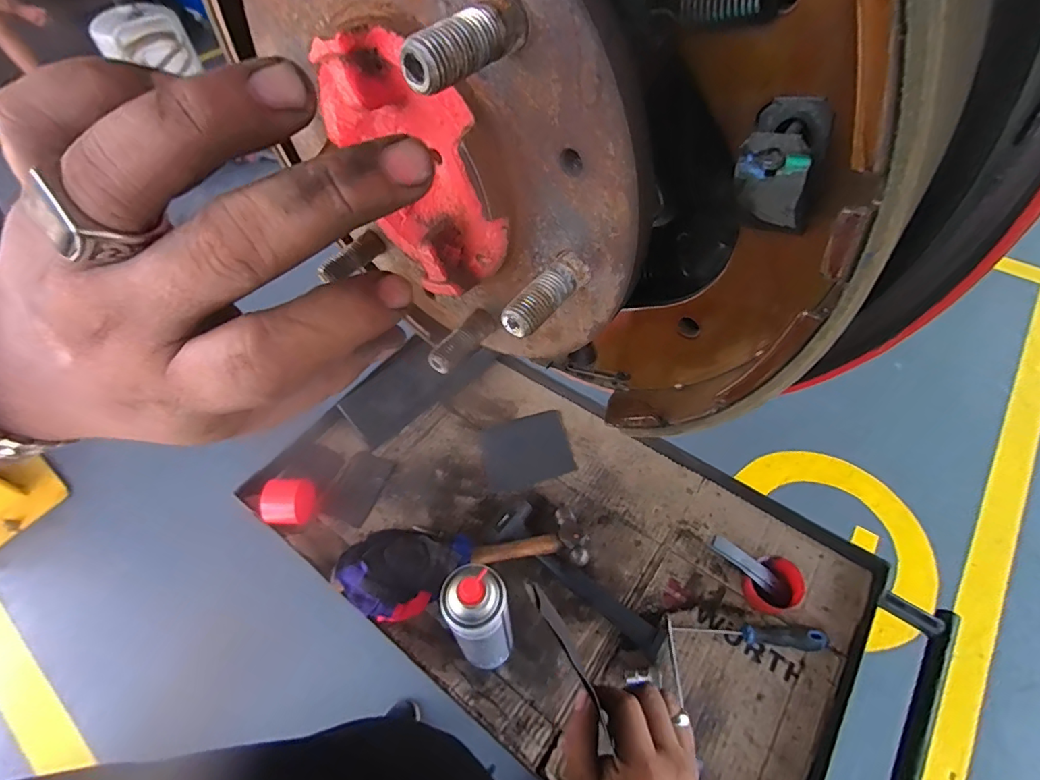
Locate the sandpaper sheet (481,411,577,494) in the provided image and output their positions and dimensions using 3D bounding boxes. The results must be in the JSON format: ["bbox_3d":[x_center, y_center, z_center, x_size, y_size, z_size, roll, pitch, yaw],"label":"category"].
[{"bbox_3d":[0.010,0.101,0.812,0.140,0.006,0.125,-14,54,-1],"label":"sandpaper sheet"}]

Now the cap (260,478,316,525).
[{"bbox_3d":[-0.338,0.165,0.729,0.070,0.057,0.060,-6,55,-2],"label":"cap"}]

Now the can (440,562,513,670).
[{"bbox_3d":[-0.045,0.254,0.554,0.061,0.190,0.074,-6,55,-2],"label":"can"}]

